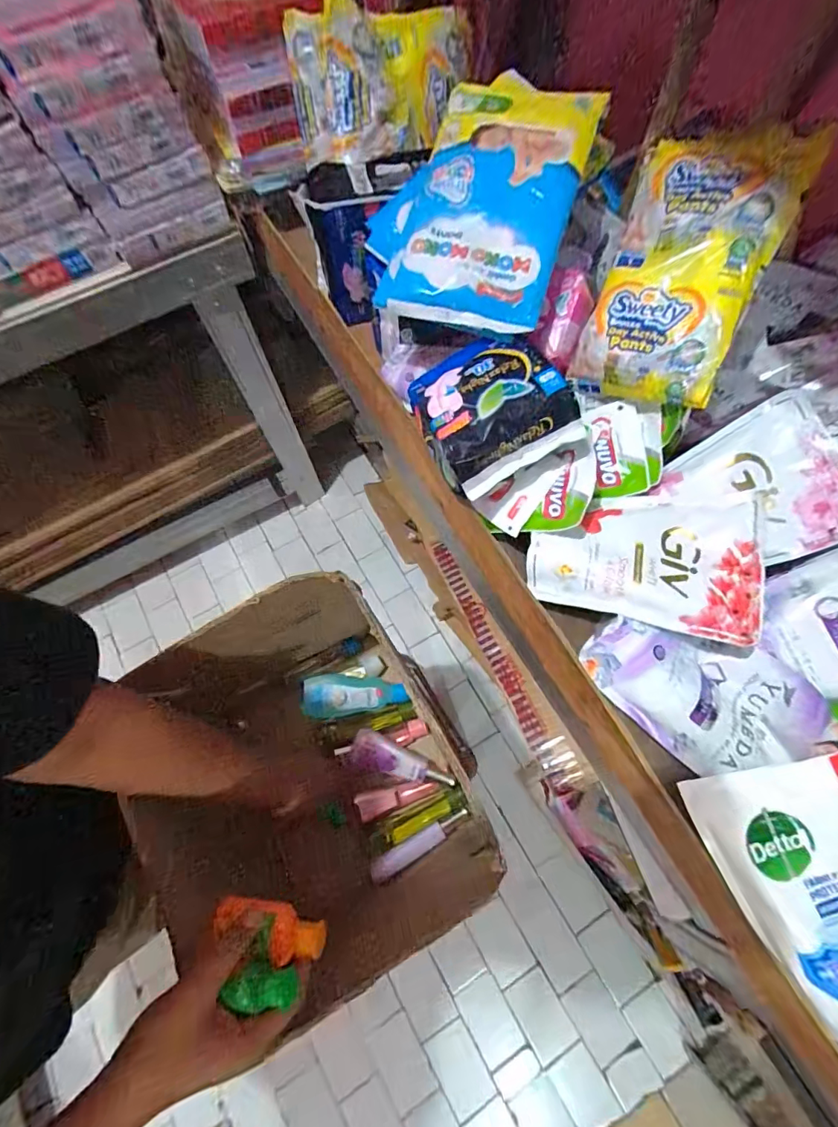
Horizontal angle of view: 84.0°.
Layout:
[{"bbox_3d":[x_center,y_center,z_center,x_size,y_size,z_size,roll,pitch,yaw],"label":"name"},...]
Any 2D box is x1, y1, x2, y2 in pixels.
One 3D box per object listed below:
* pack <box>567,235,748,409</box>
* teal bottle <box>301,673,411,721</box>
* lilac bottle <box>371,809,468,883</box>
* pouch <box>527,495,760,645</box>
[{"bbox_3d":[0.217,-0.220,0.430,0.125,0.017,0.132,23,107,30],"label":"pack"},{"bbox_3d":[-0.101,0.200,0.722,0.156,0.043,0.064,-10,71,-3],"label":"teal bottle"},{"bbox_3d":[0.002,0.402,0.667,0.150,0.032,0.026,-25,72,-8],"label":"lilac bottle"},{"bbox_3d":[0.205,-0.005,0.438,0.189,0.031,0.127,8,70,17],"label":"pouch"}]

